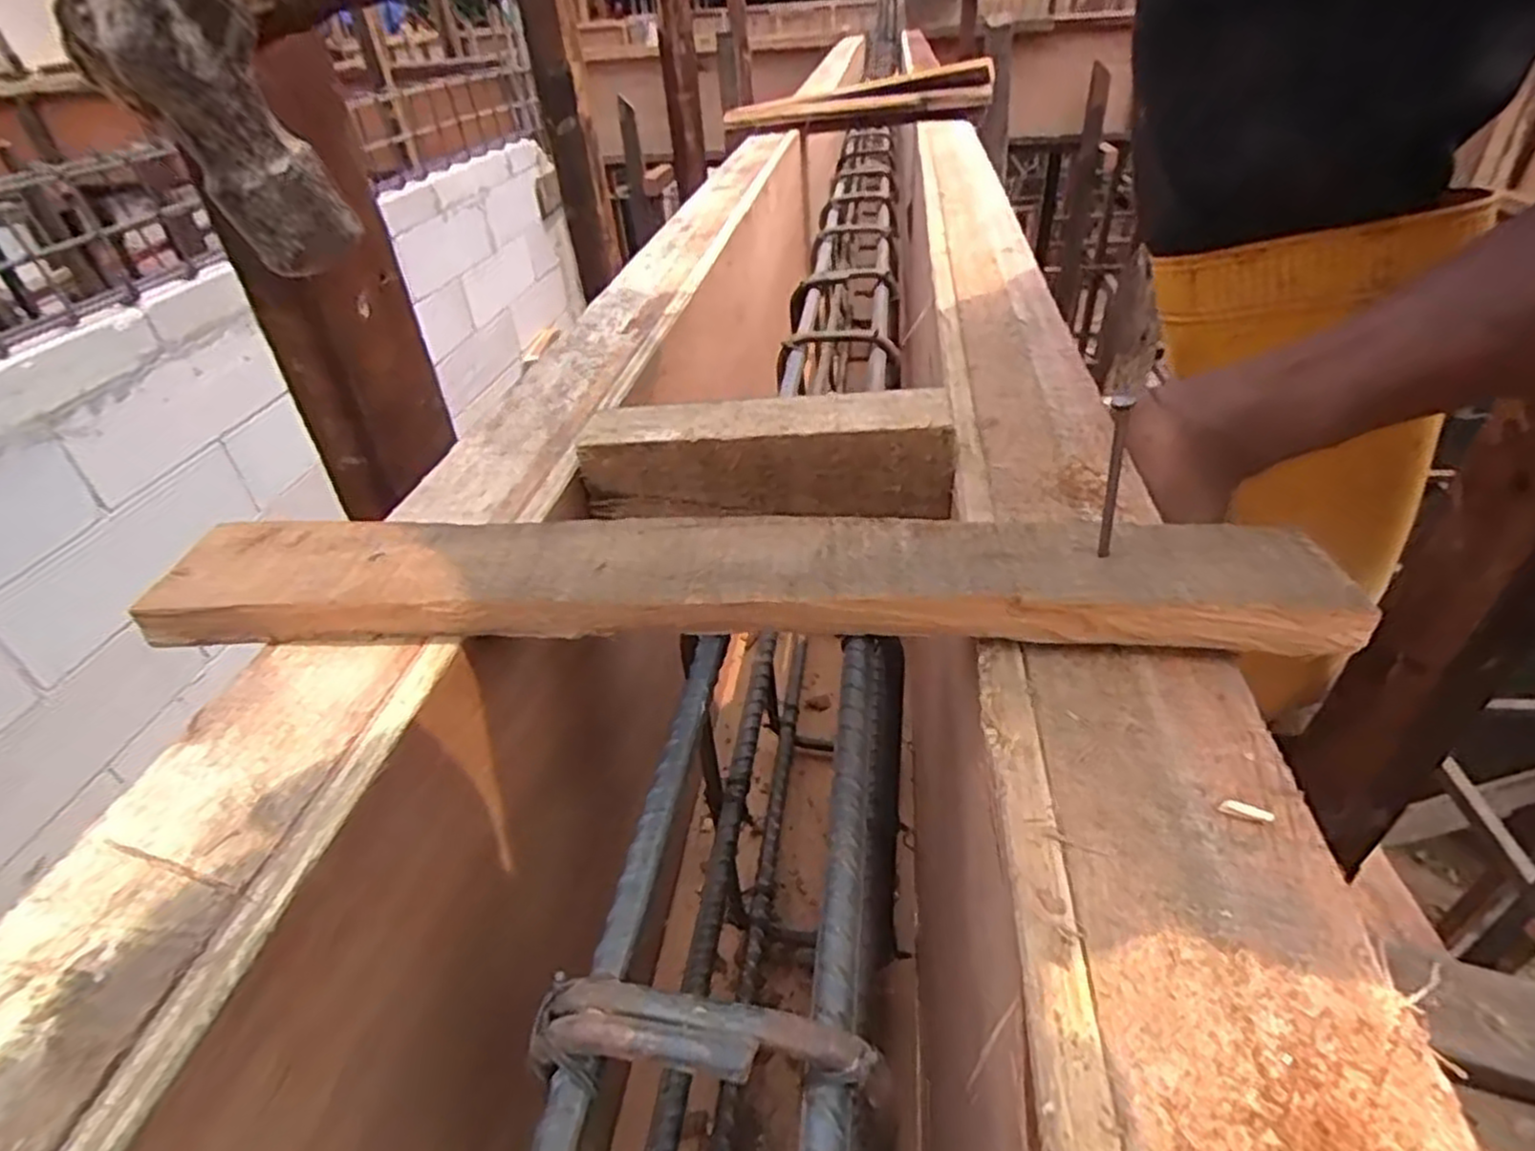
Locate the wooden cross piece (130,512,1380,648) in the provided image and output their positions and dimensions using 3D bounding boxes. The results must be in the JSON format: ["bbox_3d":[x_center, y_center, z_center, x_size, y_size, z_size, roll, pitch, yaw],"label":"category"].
[{"bbox_3d":[-0.019,0.001,0.227,0.337,0.016,0.047,0,38,8],"label":"wooden cross piece"}]

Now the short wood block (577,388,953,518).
[{"bbox_3d":[-0.001,-0.050,0.316,0.146,0.047,0.031,1,38,7],"label":"short wood block"}]

